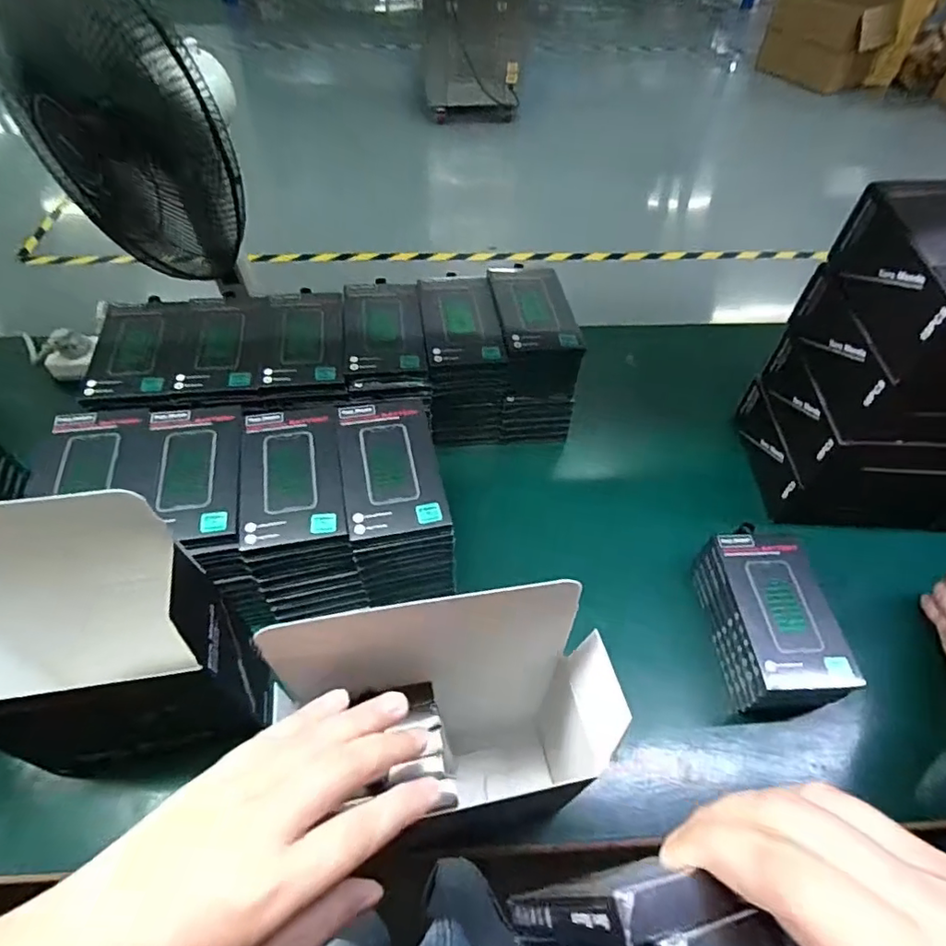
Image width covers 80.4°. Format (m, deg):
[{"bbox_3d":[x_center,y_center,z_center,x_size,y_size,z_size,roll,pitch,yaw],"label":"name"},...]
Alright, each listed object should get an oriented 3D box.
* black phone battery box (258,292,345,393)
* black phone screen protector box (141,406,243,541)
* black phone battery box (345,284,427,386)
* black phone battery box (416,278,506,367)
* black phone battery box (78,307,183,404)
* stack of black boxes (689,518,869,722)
[{"bbox_3d":[-0.165,-0.132,0.543,0.078,0.010,0.125,-6,54,-5],"label":"black phone battery box"},{"bbox_3d":[-0.228,-0.005,0.454,0.075,0.011,0.141,-11,54,-8],"label":"black phone screen protector box"},{"bbox_3d":[-0.088,-0.145,0.554,0.074,0.006,0.142,-6,54,-5],"label":"black phone battery box"},{"bbox_3d":[-0.013,-0.158,0.578,0.075,0.010,0.137,-7,54,-6],"label":"black phone battery box"},{"bbox_3d":[-0.326,-0.124,0.541,0.079,0.011,0.134,-7,54,-5],"label":"black phone battery box"},{"bbox_3d":[0.251,0.122,0.475,0.082,0.057,0.143,-5,54,-4],"label":"stack of black boxes"}]

